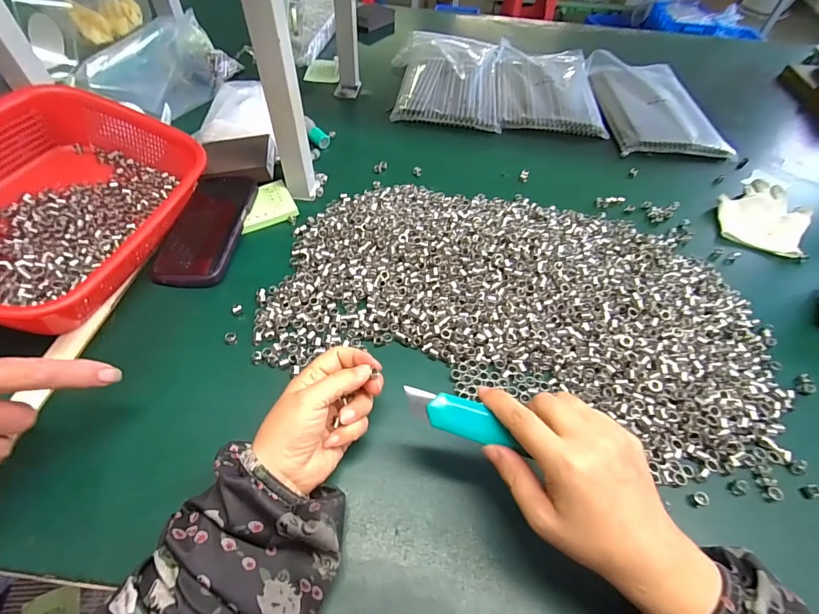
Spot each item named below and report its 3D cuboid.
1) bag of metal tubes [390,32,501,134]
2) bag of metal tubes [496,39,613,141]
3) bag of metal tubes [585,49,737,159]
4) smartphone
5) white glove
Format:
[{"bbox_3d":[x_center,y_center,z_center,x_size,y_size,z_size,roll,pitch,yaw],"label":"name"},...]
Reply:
[{"bbox_3d":[0.072,-0.451,0.759,0.195,0.030,0.345,7,52,2],"label":"bag of metal tubes"},{"bbox_3d":[0.260,-0.431,0.751,0.182,0.029,0.317,7,52,2],"label":"bag of metal tubes"},{"bbox_3d":[0.444,-0.379,0.722,0.189,0.024,0.327,7,52,3],"label":"bag of metal tubes"},{"bbox_3d":[-0.239,-0.099,0.471,0.081,0.018,0.172,4,52,0],"label":"smartphone"},{"bbox_3d":[0.484,-0.132,0.540,0.101,0.016,0.146,32,57,20],"label":"white glove"}]

